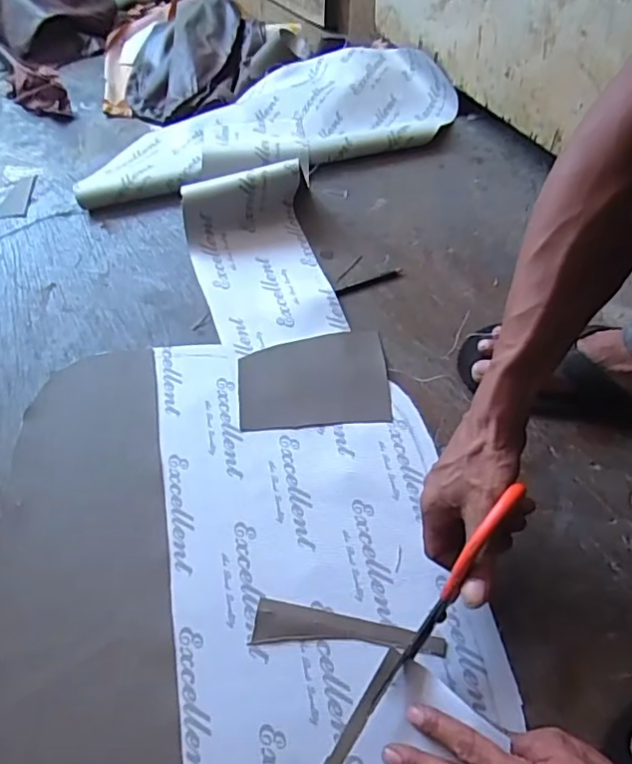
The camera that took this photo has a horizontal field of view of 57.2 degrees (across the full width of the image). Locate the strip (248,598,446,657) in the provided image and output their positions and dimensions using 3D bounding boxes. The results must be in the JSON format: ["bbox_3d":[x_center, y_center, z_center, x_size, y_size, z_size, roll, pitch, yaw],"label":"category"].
[{"bbox_3d":[0.027,0.203,0.481,0.155,0.004,0.034,2,56,3],"label":"strip"}]

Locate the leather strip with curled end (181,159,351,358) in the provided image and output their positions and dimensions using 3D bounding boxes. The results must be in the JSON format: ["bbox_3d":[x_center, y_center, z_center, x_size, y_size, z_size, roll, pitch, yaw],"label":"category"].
[{"bbox_3d":[-0.066,-0.148,0.679,0.150,0.065,0.221,-14,58,-9],"label":"leather strip with curled end"}]

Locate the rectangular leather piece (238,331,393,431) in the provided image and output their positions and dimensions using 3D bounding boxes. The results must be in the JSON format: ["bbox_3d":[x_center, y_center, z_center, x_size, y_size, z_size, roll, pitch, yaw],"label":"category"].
[{"bbox_3d":[-0.003,-0.005,0.618,0.155,0.006,0.114,-3,55,-3],"label":"rectangular leather piece"}]

